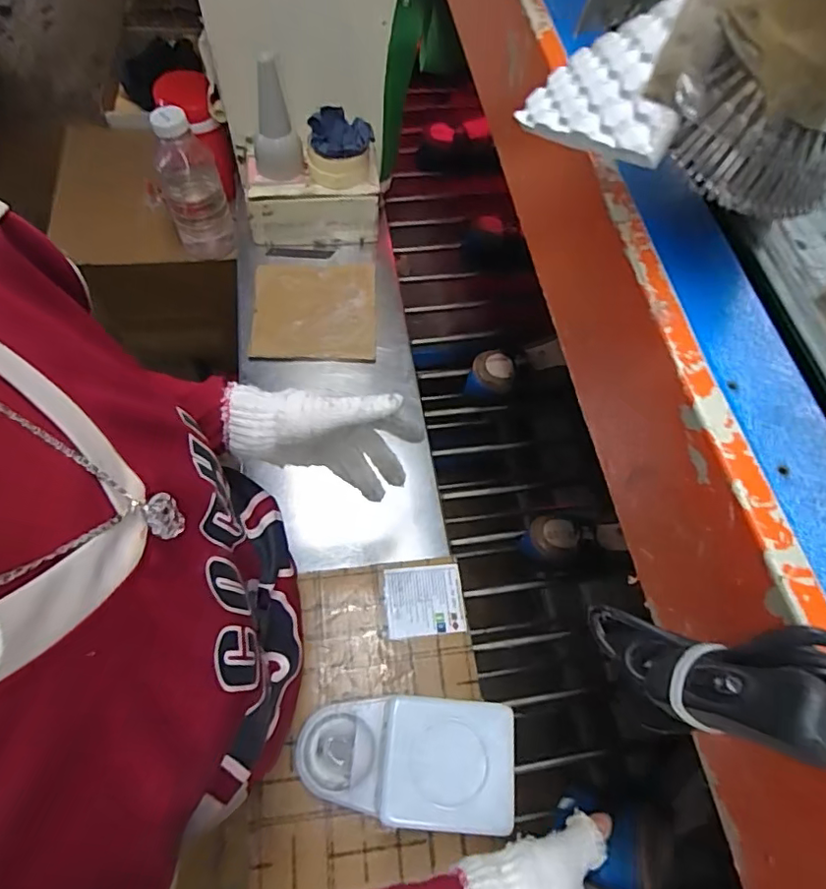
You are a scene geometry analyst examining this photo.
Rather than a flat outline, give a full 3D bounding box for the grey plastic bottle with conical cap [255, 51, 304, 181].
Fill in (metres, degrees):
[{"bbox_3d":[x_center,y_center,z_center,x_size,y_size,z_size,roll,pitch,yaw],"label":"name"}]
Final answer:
[{"bbox_3d":[-0.189,-0.437,0.754,0.065,0.144,0.053,-11,63,-10],"label":"grey plastic bottle with conical cap"}]

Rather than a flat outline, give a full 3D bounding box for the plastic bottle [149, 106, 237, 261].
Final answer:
[{"bbox_3d":[-0.344,-0.393,0.882,0.087,0.257,0.073,-8,62,-9],"label":"plastic bottle"}]

